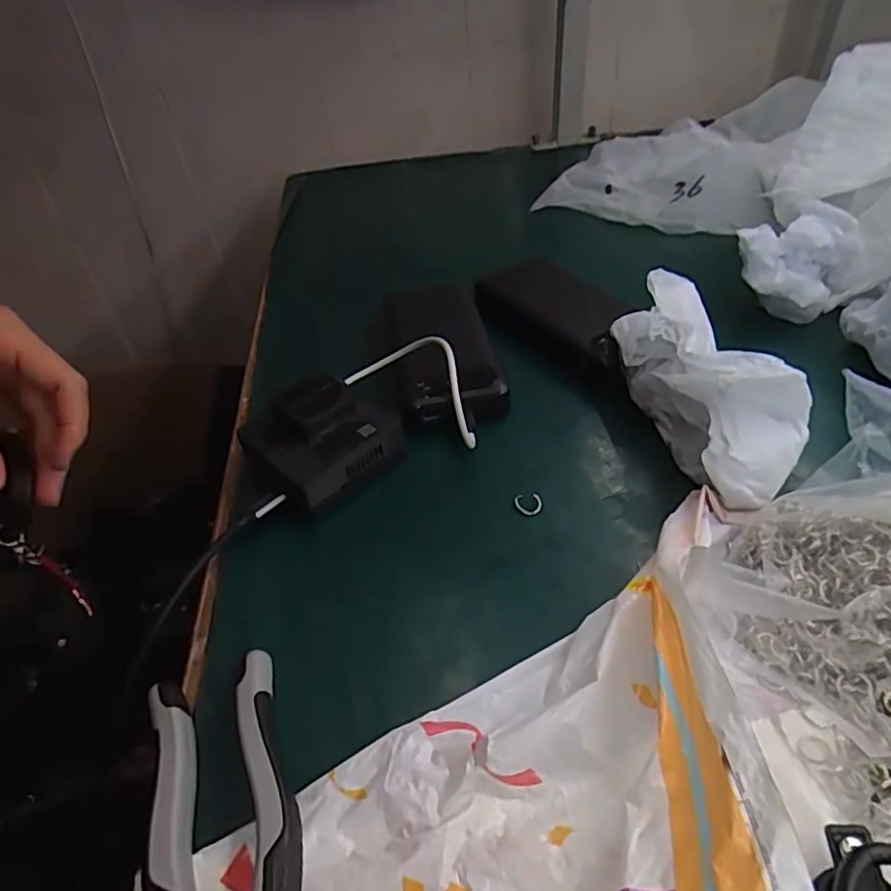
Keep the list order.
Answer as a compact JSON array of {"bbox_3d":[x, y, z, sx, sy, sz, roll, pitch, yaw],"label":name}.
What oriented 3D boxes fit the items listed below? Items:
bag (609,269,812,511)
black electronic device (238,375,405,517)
[{"bbox_3d":[0.152,-0.036,0.359,0.069,0.076,0.147,-16,43,-9],"label":"bag"},{"bbox_3d":[-0.075,-0.005,0.370,0.083,0.046,0.068,-33,48,-25],"label":"black electronic device"}]

